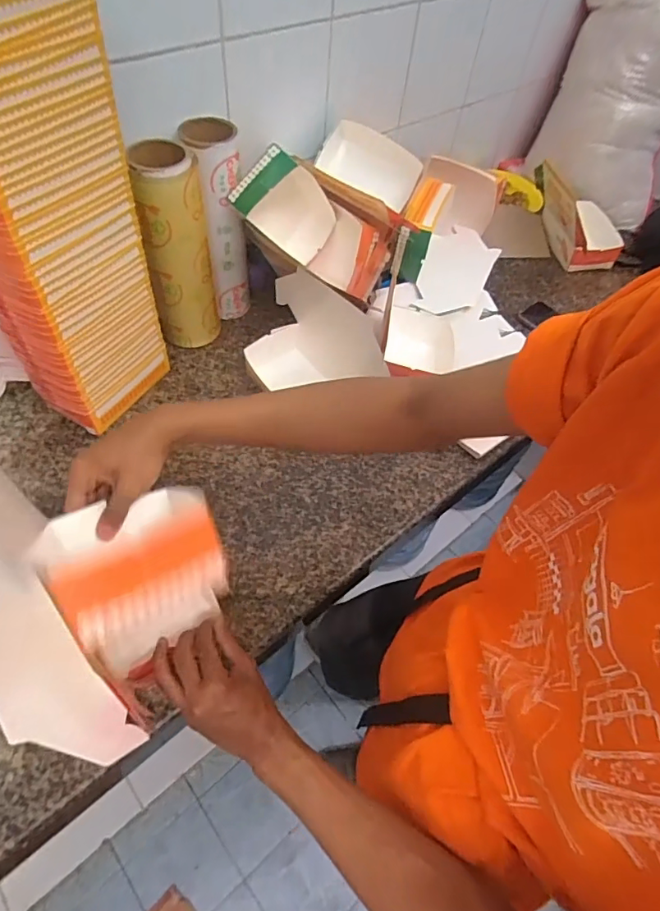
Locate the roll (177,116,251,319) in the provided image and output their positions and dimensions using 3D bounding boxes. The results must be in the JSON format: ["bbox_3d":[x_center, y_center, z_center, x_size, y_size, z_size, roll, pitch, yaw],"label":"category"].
[{"bbox_3d":[-0.185,-0.385,0.854,0.081,0.301,0.092,-11,58,-12],"label":"roll"}]

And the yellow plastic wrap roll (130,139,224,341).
[{"bbox_3d":[-0.240,-0.320,0.797,0.093,0.301,0.095,-8,58,-10],"label":"yellow plastic wrap roll"}]

